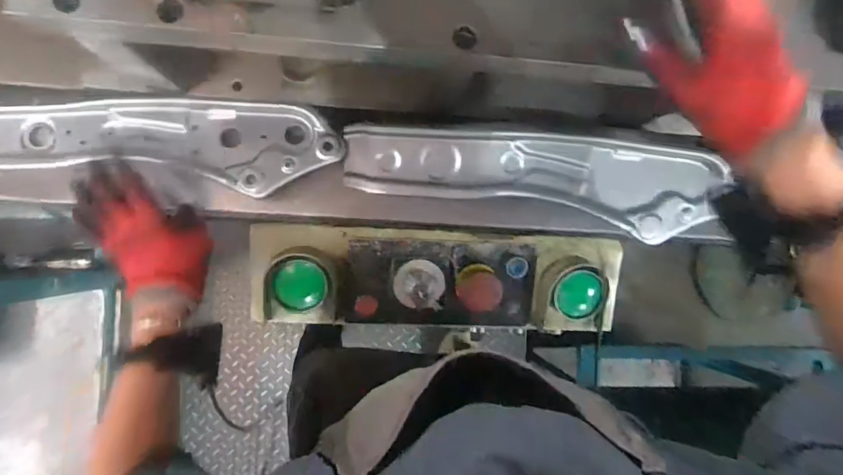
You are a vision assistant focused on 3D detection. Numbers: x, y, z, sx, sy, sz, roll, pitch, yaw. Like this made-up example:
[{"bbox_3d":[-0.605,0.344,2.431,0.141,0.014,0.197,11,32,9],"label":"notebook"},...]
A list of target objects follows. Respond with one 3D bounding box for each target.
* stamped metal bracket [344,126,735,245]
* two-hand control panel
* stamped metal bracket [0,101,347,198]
[{"bbox_3d":[0.131,-0.066,0.578,0.433,0.047,0.109,5,89,-6],"label":"stamped metal bracket"},{"bbox_3d":[0.029,0.061,0.679,0.495,0.087,0.145,4,89,-6],"label":"two-hand control panel"},{"bbox_3d":[-0.314,-0.113,0.590,0.431,0.046,0.110,3,89,-6],"label":"stamped metal bracket"}]

